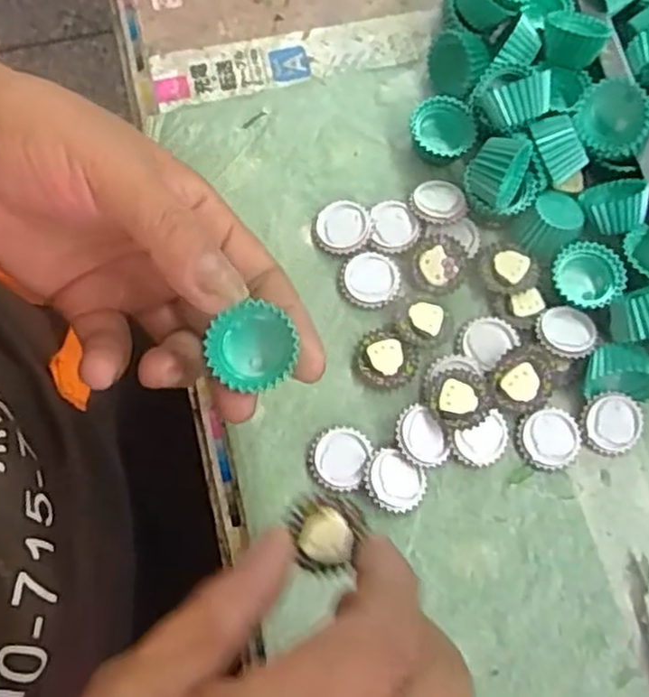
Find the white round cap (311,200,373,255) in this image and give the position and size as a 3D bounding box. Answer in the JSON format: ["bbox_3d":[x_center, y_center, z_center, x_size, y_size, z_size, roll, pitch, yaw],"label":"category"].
[{"bbox_3d":[0.008,-0.058,0.348,0.027,0.006,0.027,0,73,-1],"label":"white round cap"}]

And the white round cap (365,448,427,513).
[{"bbox_3d":[0.030,0.057,0.312,0.026,0.009,0.024,0,73,-1],"label":"white round cap"}]

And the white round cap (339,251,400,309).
[{"bbox_3d":[0.021,-0.033,0.340,0.027,0.004,0.026,0,73,-1],"label":"white round cap"}]

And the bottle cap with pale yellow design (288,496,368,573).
[{"bbox_3d":[0.001,0.062,0.243,0.024,0.009,0.024,0,72,-1],"label":"bottle cap with pale yellow design"}]

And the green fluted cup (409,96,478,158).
[{"bbox_3d":[0.058,-0.106,0.360,0.032,0.017,0.029,20,74,4],"label":"green fluted cup"}]

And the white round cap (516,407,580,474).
[{"bbox_3d":[0.100,0.040,0.322,0.028,0.005,0.026,0,73,-1],"label":"white round cap"}]

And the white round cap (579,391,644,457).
[{"bbox_3d":[0.128,0.034,0.325,0.027,0.009,0.026,12,73,2],"label":"white round cap"}]

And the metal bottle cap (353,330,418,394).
[{"bbox_3d":[0.027,0.005,0.329,0.028,0.007,0.029,0,73,-1],"label":"metal bottle cap"}]

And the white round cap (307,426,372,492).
[{"bbox_3d":[0.006,0.047,0.315,0.025,0.009,0.027,0,73,-1],"label":"white round cap"}]

